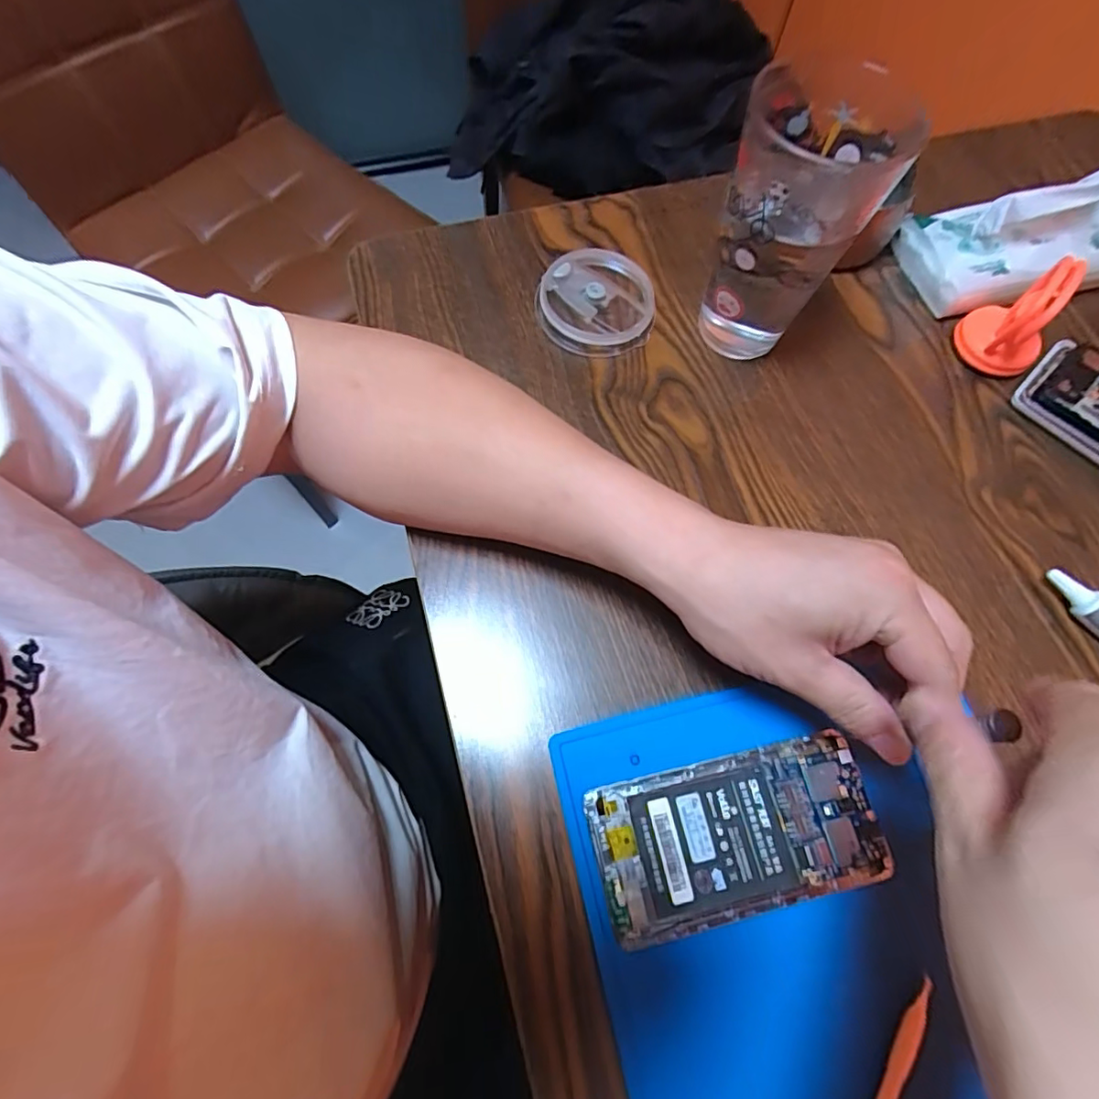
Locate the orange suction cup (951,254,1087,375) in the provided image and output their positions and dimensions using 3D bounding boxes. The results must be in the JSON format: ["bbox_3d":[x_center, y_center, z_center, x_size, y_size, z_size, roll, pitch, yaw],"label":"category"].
[{"bbox_3d":[0.315,-0.155,0.369,0.051,0.064,0.051,1,69,-2],"label":"orange suction cup"}]

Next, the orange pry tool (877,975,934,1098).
[{"bbox_3d":[0.152,0.232,0.244,0.009,0.007,0.083,35,72,11],"label":"orange pry tool"}]

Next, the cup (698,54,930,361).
[{"bbox_3d":[0.139,-0.189,0.334,0.082,0.142,0.092,28,71,8],"label":"cup"}]

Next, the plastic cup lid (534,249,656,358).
[{"bbox_3d":[0.032,-0.175,0.391,0.080,0.020,0.077,1,69,-2],"label":"plastic cup lid"}]

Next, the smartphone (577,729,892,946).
[{"bbox_3d":[0.093,0.142,0.276,0.138,0.010,0.070,-12,70,-6],"label":"smartphone"}]

